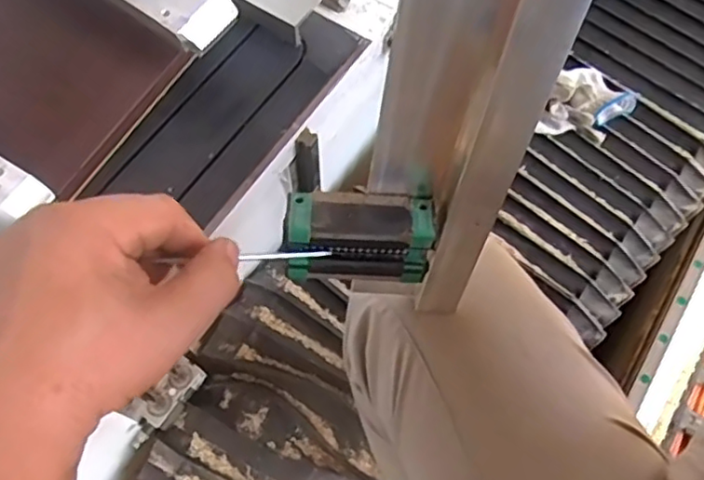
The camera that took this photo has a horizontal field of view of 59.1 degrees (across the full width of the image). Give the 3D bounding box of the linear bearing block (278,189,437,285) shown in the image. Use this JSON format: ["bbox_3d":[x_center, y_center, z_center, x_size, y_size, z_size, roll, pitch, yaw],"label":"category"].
[{"bbox_3d":[0.004,-0.003,0.323,0.074,0.037,0.035,1,66,-1],"label":"linear bearing block"}]

